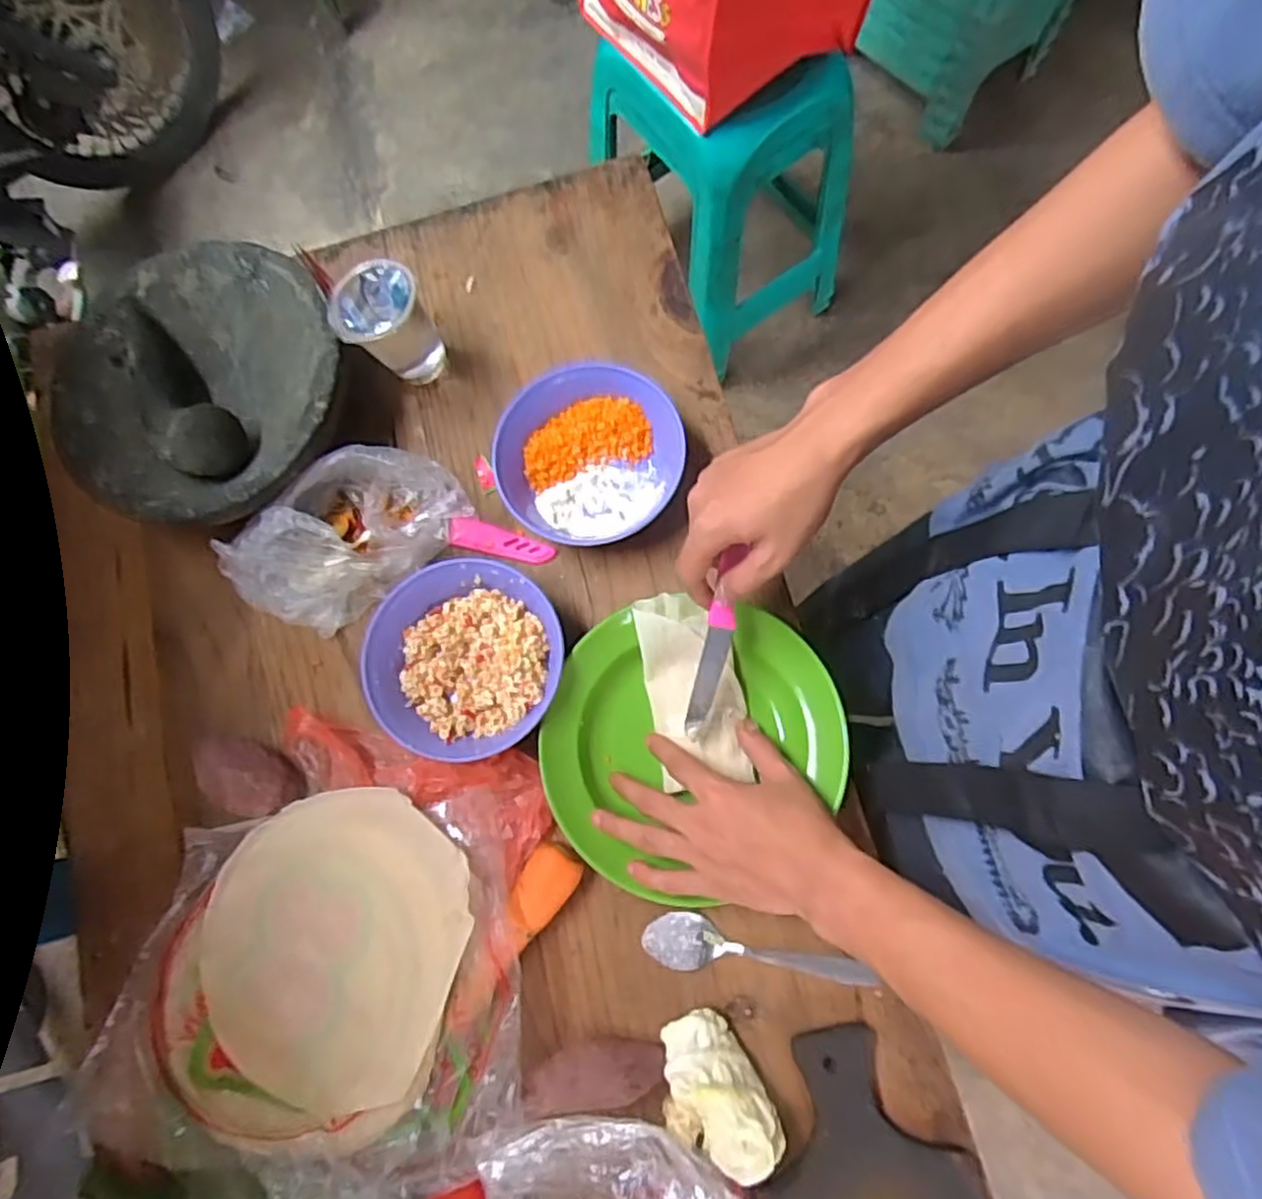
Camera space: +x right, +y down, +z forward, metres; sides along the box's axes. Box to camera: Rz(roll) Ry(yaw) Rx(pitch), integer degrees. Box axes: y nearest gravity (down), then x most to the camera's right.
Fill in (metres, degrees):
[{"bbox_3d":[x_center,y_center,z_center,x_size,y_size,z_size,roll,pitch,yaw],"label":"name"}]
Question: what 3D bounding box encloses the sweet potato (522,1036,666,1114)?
[{"bbox_3d":[-0.024,0.313,0.492,0.093,0.028,0.034,-9,77,-1],"label":"sweet potato"}]

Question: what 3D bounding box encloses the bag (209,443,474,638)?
[{"bbox_3d":[-0.226,-0.053,0.586,0.193,0.067,0.105,-31,78,-6],"label":"bag"}]

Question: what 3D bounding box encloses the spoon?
[{"bbox_3d":[0.086,0.243,0.513,0.153,0.015,0.035,7,77,3],"label":"spoon"}]

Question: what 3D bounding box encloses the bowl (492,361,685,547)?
[{"bbox_3d":[-0.032,-0.113,0.598,0.150,0.049,0.137,-12,77,-2],"label":"bowl"}]

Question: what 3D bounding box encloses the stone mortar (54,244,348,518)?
[{"bbox_3d":[-0.354,-0.179,0.609,0.255,0.068,0.241,32,79,8],"label":"stone mortar"}]

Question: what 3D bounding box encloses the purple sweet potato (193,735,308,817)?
[{"bbox_3d":[-0.283,0.137,0.555,0.069,0.036,0.050,20,78,6],"label":"purple sweet potato"}]

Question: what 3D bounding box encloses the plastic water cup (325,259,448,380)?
[{"bbox_3d":[-0.202,-0.227,0.616,0.074,0.087,0.077,-32,78,-6],"label":"plastic water cup"}]

